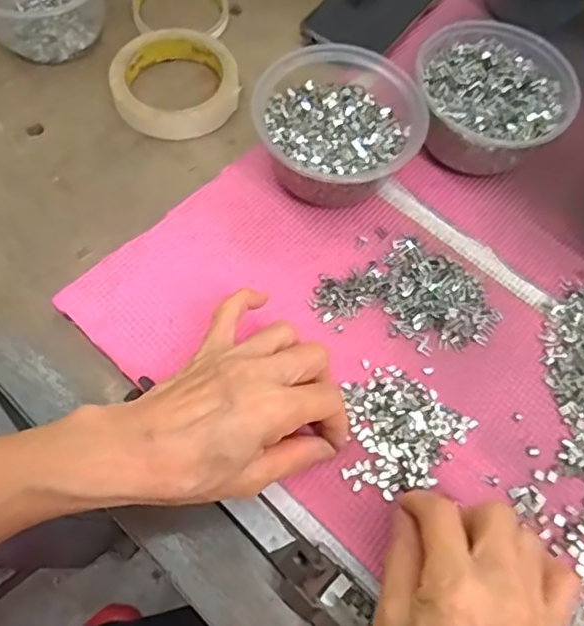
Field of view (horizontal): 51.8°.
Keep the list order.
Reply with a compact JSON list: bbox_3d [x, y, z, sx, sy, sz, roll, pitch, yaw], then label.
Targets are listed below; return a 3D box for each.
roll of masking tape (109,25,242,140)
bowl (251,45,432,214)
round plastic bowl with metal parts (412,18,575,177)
[{"bbox_3d":[-0.093,-0.185,0.478,0.095,0.023,0.095,1,66,-2],"label":"roll of masking tape"},{"bbox_3d":[0.034,-0.128,0.428,0.108,0.059,0.110,1,66,-2],"label":"bowl"},{"bbox_3d":[0.146,-0.159,0.451,0.109,0.057,0.117,1,66,-2],"label":"round plastic bowl with metal parts"}]

